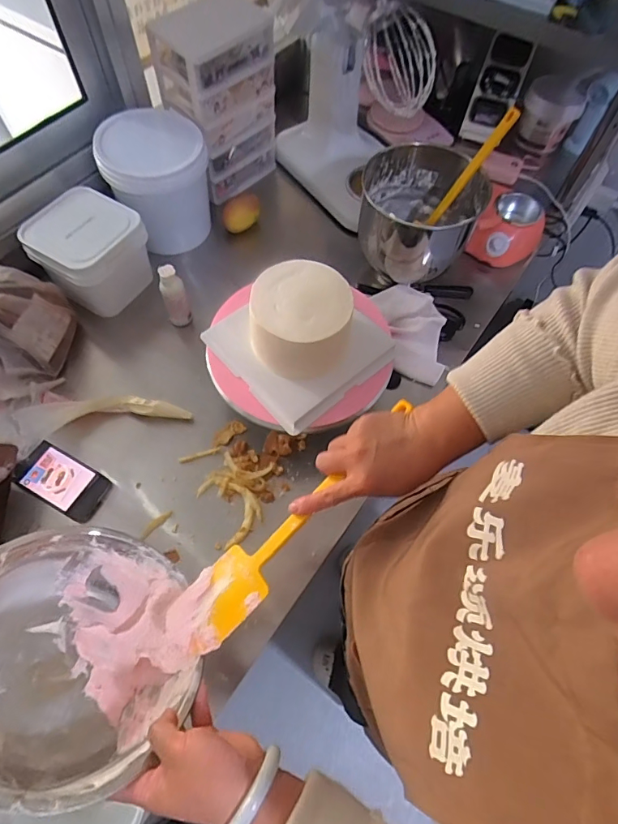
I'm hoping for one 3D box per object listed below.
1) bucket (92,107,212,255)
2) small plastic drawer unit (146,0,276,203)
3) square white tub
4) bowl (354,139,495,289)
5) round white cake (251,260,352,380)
[{"bbox_3d":[-0.296,-0.460,0.911,0.186,0.208,0.186,1,63,-1],"label":"bucket"},{"bbox_3d":[-0.184,-0.646,0.962,0.223,0.285,0.170,-39,71,-19],"label":"small plastic drawer unit"},{"bbox_3d":[-0.403,-0.297,0.859,0.163,0.137,0.176,25,65,10],"label":"square white tub"},{"bbox_3d":[0.207,-0.380,0.886,0.218,0.174,0.217,1,63,-1],"label":"bowl"},{"bbox_3d":[-0.010,-0.130,0.660,0.133,0.099,0.135,1,63,-1],"label":"round white cake"}]

